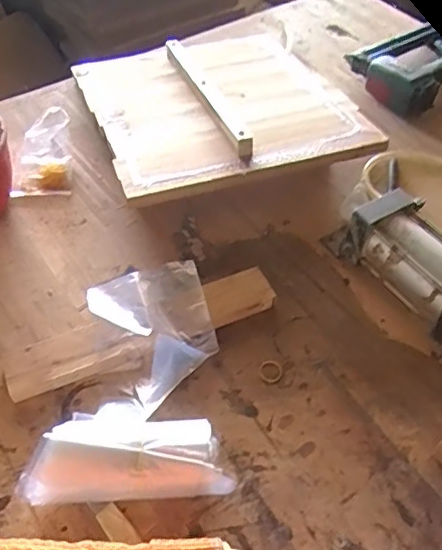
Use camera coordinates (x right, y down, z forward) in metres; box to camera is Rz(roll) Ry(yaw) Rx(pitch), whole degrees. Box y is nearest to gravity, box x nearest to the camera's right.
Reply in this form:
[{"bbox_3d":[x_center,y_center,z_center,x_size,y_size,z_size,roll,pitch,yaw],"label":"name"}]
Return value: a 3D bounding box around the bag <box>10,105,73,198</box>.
[{"bbox_3d":[-0.250,-0.169,0.782,0.077,0.041,0.131,-7,51,-6],"label":"bag"}]

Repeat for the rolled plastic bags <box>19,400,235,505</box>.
[{"bbox_3d":[-0.085,0.162,0.522,0.181,0.051,0.085,-1,50,-1],"label":"rolled plastic bags"}]

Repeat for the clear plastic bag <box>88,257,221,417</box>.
[{"bbox_3d":[-0.071,0.055,0.604,0.121,0.053,0.174,-12,51,-10],"label":"clear plastic bag"}]

